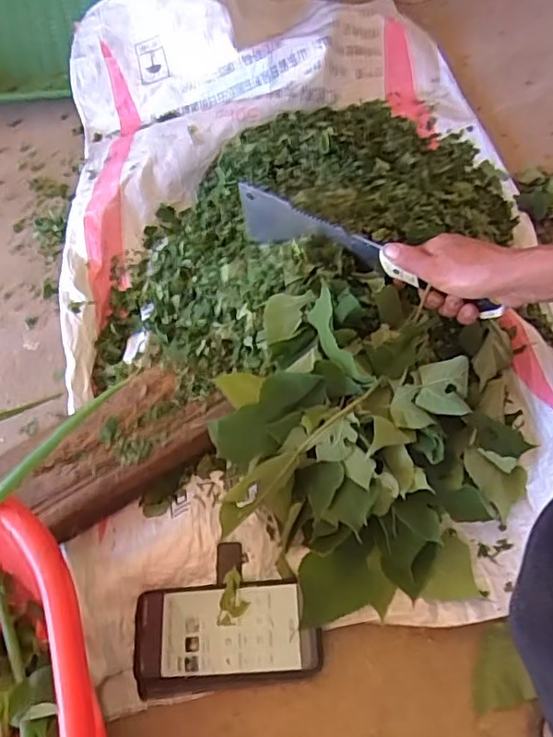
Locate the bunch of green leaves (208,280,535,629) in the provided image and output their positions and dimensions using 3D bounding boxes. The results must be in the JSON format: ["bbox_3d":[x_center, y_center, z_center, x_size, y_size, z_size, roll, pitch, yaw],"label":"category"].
[{"bbox_3d":[0.098,0.062,0.558,0.292,0.147,0.283,-10,60,1],"label":"bunch of green leaves"}]

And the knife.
[{"bbox_3d":[0.081,-0.116,0.608,0.305,0.085,0.018,28,63,24],"label":"knife"}]

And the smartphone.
[{"bbox_3d":[-0.046,0.237,0.531,0.162,0.011,0.085,-11,62,4],"label":"smartphone"}]

